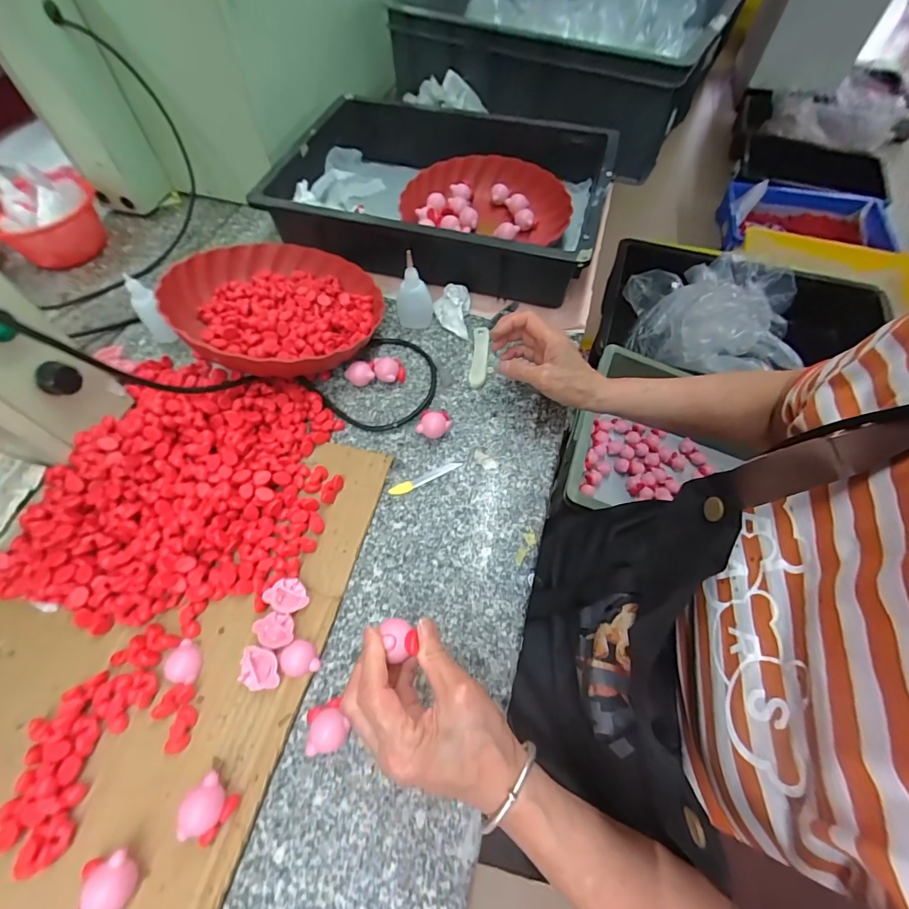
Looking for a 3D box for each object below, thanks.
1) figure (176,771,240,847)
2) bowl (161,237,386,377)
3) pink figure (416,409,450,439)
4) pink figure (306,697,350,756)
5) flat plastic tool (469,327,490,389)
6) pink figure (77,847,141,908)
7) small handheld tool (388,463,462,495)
[{"bbox_3d":[-0.174,0.250,0.301,0.030,0.025,0.035,27,63,15],"label":"figure"},{"bbox_3d":[-0.217,-0.179,0.519,0.237,0.091,0.237,0,60,0],"label":"bowl"},{"bbox_3d":[-0.024,-0.038,0.478,0.037,0.027,0.038,-5,60,-3],"label":"pink figure"},{"bbox_3d":[-0.100,0.213,0.333,0.033,0.029,0.033,2,61,-3],"label":"pink figure"},{"bbox_3d":[0.032,-0.126,0.540,0.020,0.013,0.099,5,60,3],"label":"flat plastic tool"},{"bbox_3d":[-0.228,0.284,0.281,0.033,0.026,0.034,0,60,0],"label":"pink figure"},{"bbox_3d":[-0.031,0.026,0.457,0.081,0.004,0.011,-23,62,-13],"label":"small handheld tool"}]

